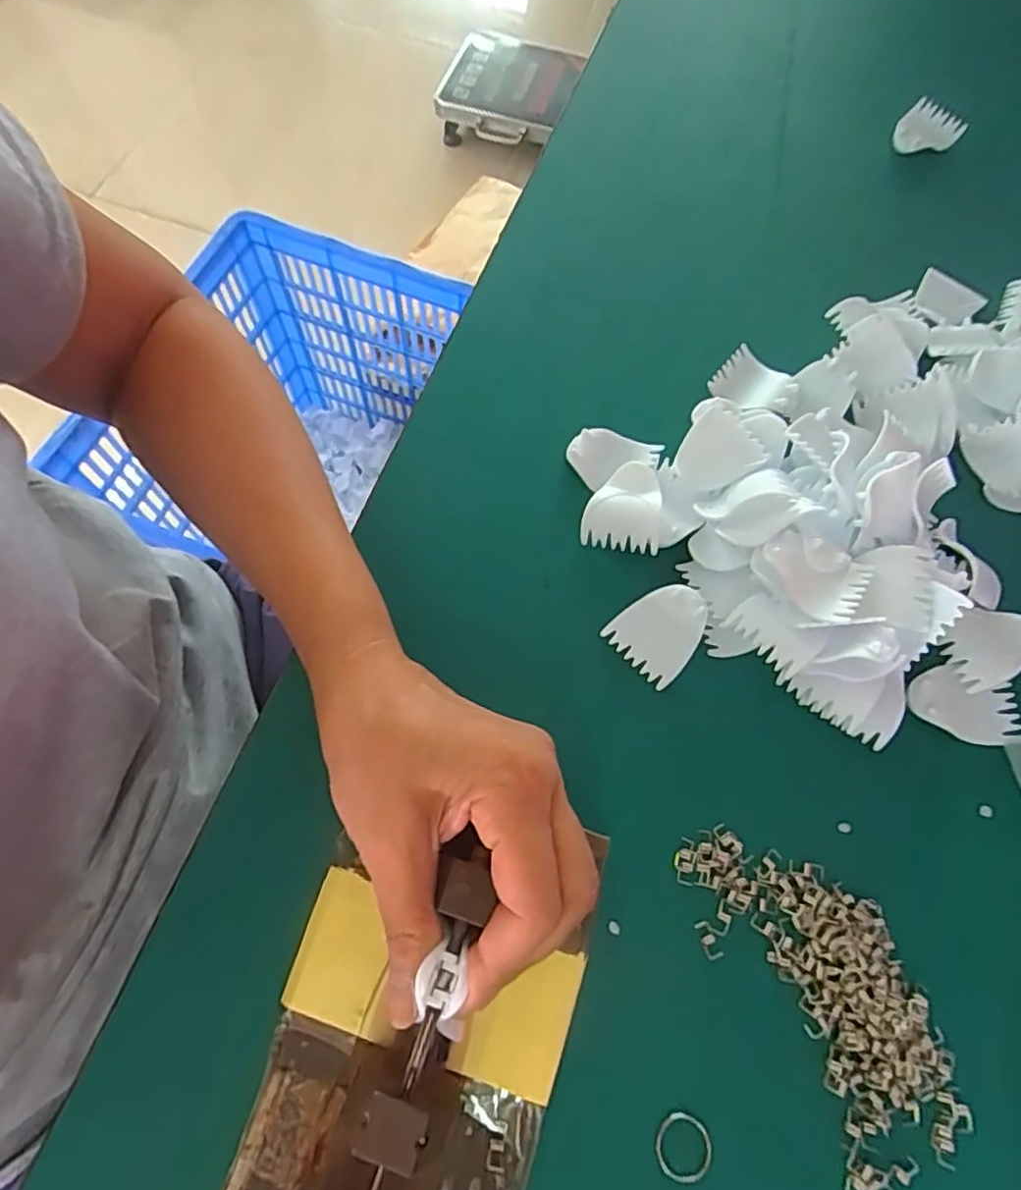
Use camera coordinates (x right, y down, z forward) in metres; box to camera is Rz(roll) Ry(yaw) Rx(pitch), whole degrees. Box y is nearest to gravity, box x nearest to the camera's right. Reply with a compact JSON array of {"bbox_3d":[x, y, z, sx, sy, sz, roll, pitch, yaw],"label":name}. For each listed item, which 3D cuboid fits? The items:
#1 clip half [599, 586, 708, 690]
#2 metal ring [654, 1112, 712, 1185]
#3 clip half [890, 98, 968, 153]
[{"bbox_3d":[0.073,0.015,0.315,0.042,0.015,0.038,-42,75,-18],"label":"clip half"},{"bbox_3d":[0.065,0.208,0.245,0.020,0.004,0.021,1,67,-2],"label":"metal ring"},{"bbox_3d":[0.324,-0.361,0.512,0.043,0.014,0.053,38,70,13],"label":"clip half"}]

